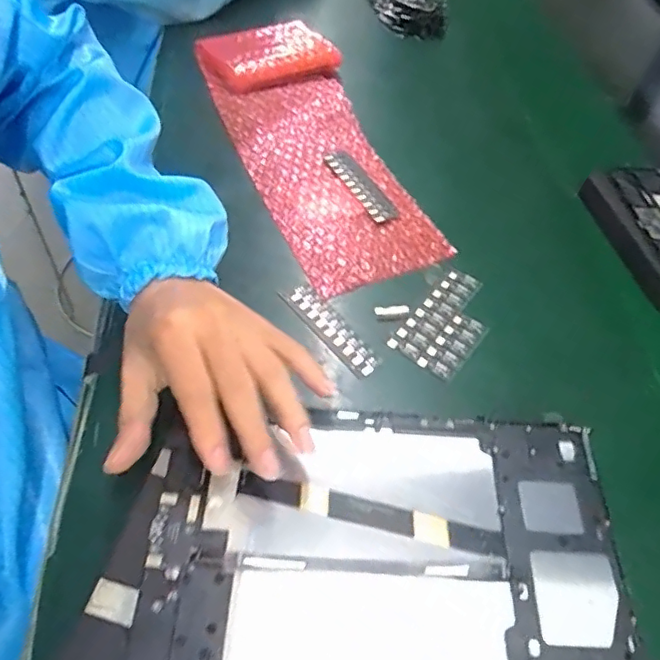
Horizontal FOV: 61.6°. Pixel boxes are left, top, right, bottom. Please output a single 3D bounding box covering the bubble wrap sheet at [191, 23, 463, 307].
[{"bbox_3d":[-0.022,-0.180,0.516,0.134,0.022,0.360,-15,58,-10],"label":"bubble wrap sheet"}]

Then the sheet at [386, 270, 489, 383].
[{"bbox_3d":[0.086,-0.005,0.400,0.050,0.004,0.088,33,58,20],"label":"sheet"}]

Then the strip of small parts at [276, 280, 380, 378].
[{"bbox_3d":[0.001,-0.001,0.394,0.023,0.011,0.087,-32,62,-26],"label":"strip of small parts"}]

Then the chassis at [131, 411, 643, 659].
[{"bbox_3d":[0.030,0.113,0.285,0.231,0.023,0.143,3,47,-2],"label":"chassis"}]

